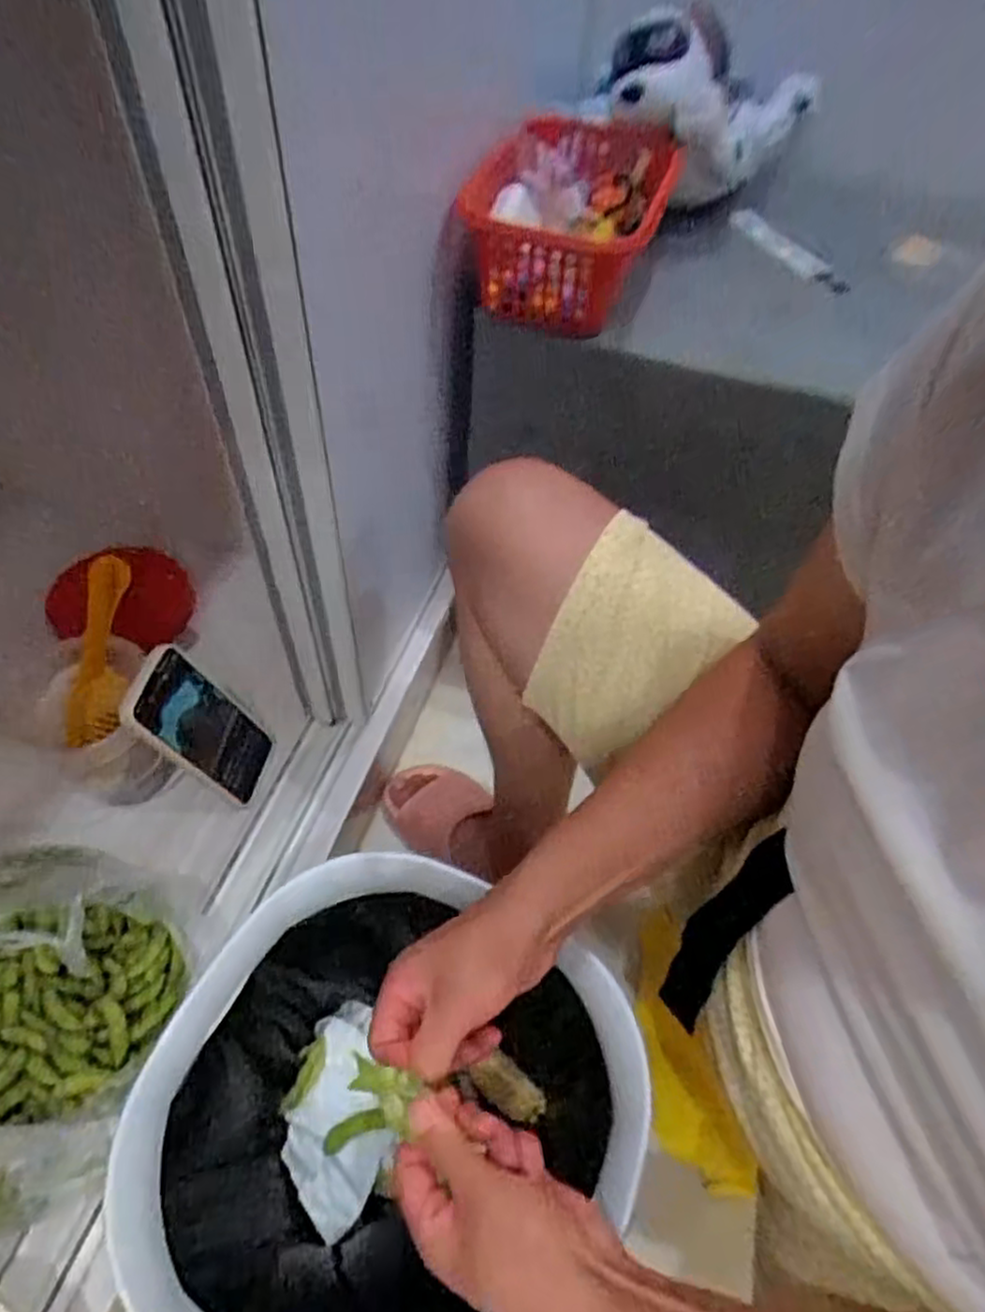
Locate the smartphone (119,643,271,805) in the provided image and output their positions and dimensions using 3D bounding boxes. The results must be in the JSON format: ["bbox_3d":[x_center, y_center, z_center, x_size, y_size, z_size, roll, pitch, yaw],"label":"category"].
[{"bbox_3d":[-0.252,0.061,0.633,0.013,0.158,0.076,-4,51,26],"label":"smartphone"}]

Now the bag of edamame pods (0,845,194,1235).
[{"bbox_3d":[-0.357,0.249,0.527,0.230,0.100,0.255,3,55,-2],"label":"bag of edamame pods"}]

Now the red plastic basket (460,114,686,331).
[{"bbox_3d":[0.071,-0.360,0.598,0.130,0.095,0.238,21,56,10],"label":"red plastic basket"}]

